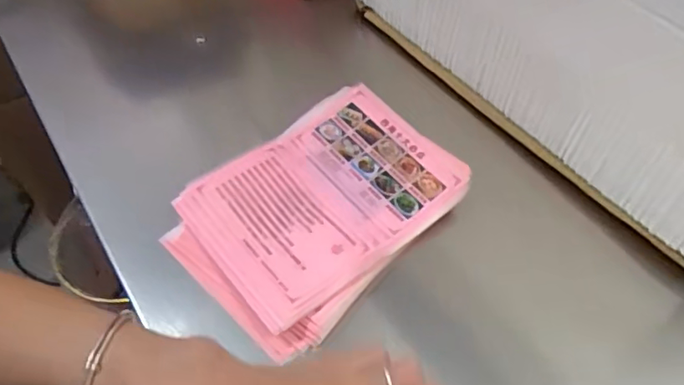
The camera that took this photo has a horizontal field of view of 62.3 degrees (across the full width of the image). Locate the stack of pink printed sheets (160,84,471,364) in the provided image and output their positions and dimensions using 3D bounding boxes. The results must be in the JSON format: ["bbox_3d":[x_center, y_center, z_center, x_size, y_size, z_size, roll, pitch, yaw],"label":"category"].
[{"bbox_3d":[-0.014,0.008,0.398,0.131,0.031,0.187,38,62,24],"label":"stack of pink printed sheets"}]

